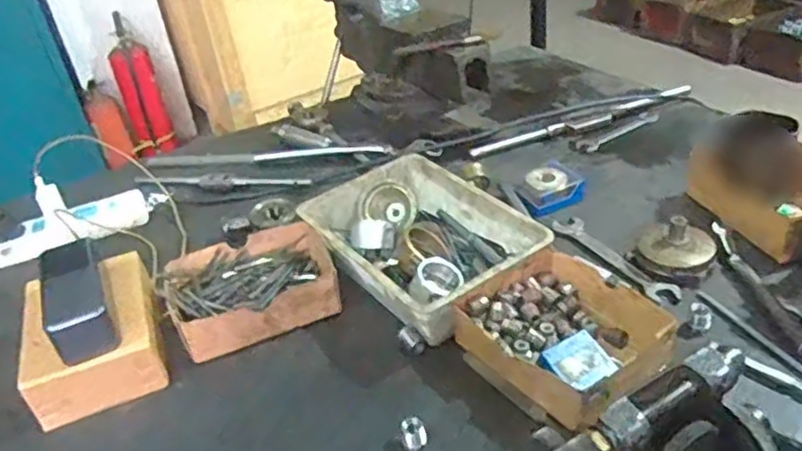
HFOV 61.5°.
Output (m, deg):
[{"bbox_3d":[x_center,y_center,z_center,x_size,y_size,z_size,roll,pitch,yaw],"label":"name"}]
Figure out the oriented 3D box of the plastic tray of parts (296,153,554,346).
[{"bbox_3d":[0.021,0.014,0.733,0.172,0.056,0.236,-26,38,-26],"label":"plastic tray of parts"}]

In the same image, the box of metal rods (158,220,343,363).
[{"bbox_3d":[-0.159,0.070,0.732,0.178,0.056,0.140,-18,35,-16],"label":"box of metal rods"}]

